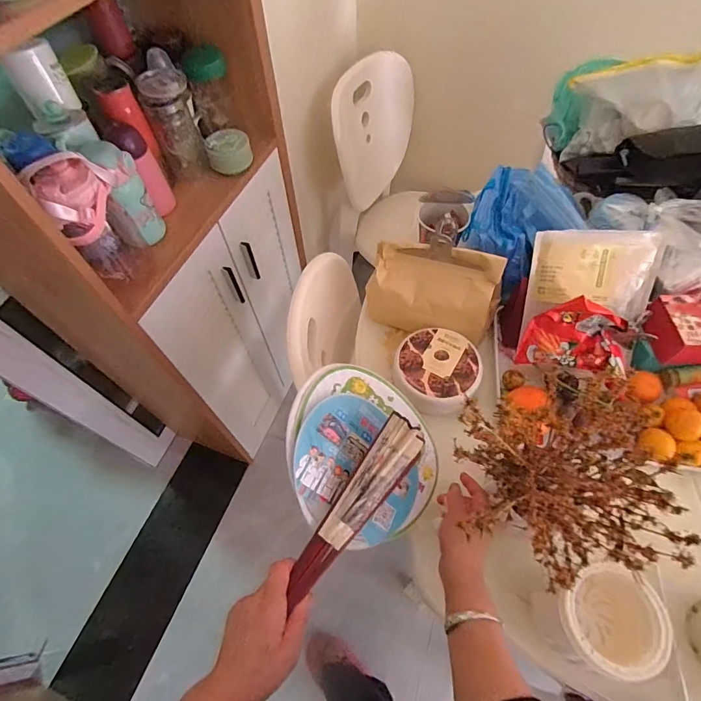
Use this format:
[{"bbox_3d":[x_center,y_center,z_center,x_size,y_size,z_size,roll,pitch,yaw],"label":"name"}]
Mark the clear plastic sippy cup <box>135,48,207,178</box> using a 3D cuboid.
[{"bbox_3d":[-0.346,-0.449,0.777,0.091,0.182,0.104,-18,53,-19],"label":"clear plastic sippy cup"}]

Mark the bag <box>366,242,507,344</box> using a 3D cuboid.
[{"bbox_3d":[0.140,-0.104,0.679,0.218,0.137,0.085,20,51,13],"label":"bag"}]

